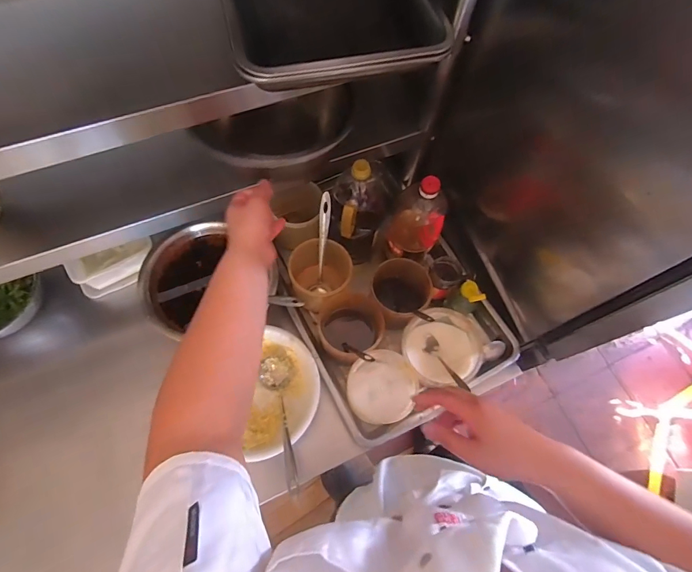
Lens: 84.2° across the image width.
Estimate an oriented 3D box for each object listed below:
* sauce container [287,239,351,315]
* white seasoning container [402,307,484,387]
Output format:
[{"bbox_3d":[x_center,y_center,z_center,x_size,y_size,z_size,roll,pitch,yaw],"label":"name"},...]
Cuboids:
[{"bbox_3d":[-0.050,-0.016,0.813,0.119,0.115,0.144,-23,70,-12],"label":"sauce container"},{"bbox_3d":[0.189,0.131,0.787,0.154,0.091,0.156,1,67,-2],"label":"white seasoning container"}]

